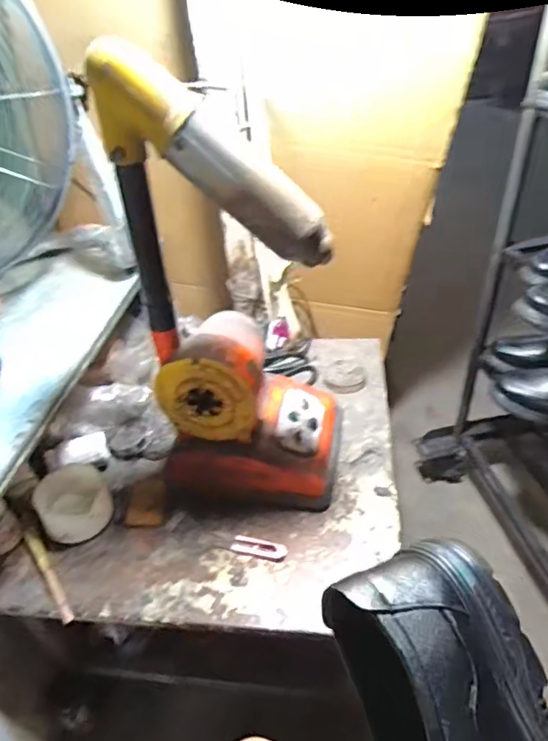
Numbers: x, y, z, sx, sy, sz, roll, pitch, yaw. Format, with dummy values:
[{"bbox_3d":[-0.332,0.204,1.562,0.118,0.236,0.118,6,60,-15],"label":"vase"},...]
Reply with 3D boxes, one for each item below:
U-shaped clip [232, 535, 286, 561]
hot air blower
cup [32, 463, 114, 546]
[{"bbox_3d":[-0.019,0.226,0.618,0.071,0.006,0.023,7,40,15],"label":"U-shaped clip"},{"bbox_3d":[-0.037,-0.068,0.575,0.217,0.515,0.165,4,40,12],"label":"hot air blower"},{"bbox_3d":[-0.276,0.180,0.665,0.089,0.056,0.093,-3,39,3],"label":"cup"}]

